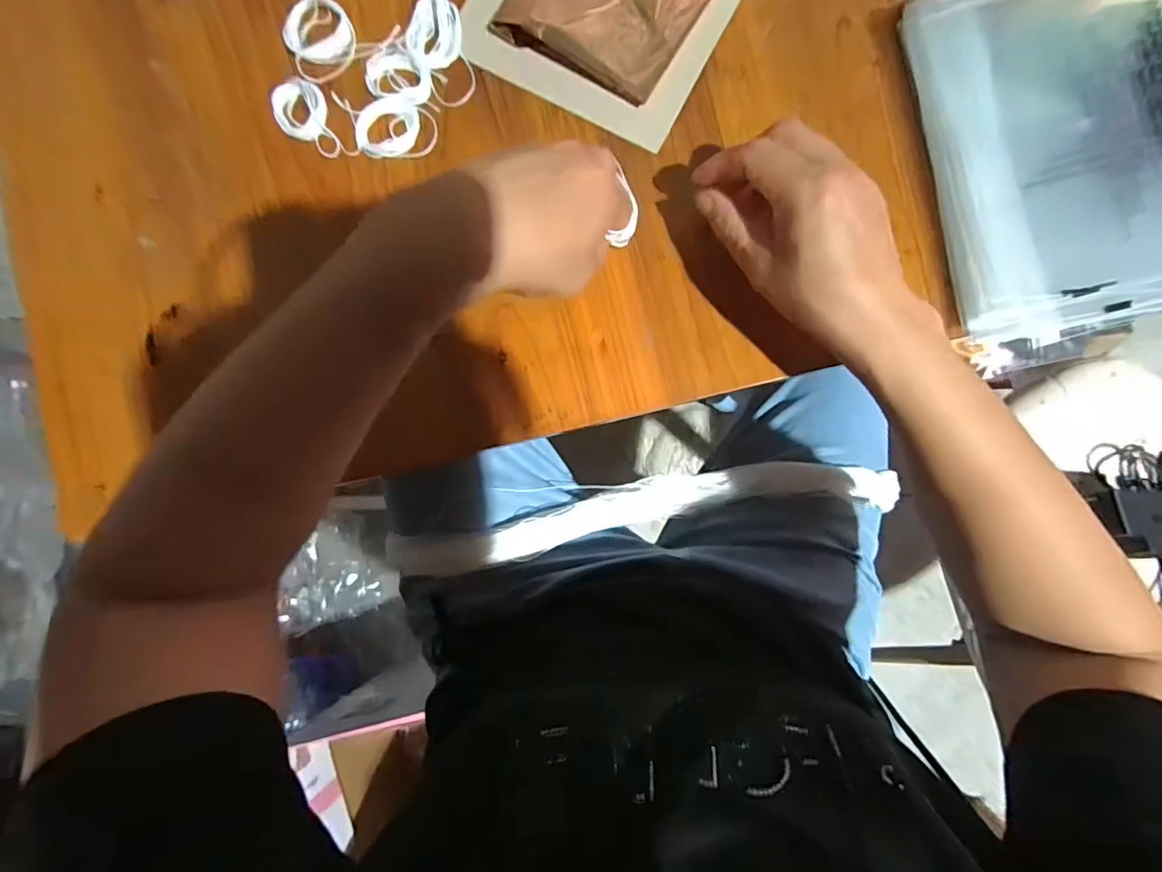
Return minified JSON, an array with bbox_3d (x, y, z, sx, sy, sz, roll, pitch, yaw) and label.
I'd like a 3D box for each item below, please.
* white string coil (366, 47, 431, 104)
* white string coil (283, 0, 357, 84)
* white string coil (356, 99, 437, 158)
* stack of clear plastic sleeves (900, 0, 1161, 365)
[{"bbox_3d":[-0.121,-0.238,0.343,0.042,0.004,0.034,6,86,5],"label":"white string coil"},{"bbox_3d":[-0.174,-0.266,0.347,0.042,0.009,0.057,-23,84,3],"label":"white string coil"},{"bbox_3d":[-0.122,-0.203,0.345,0.051,0.004,0.035,2,98,-3],"label":"white string coil"},{"bbox_3d":[0.316,-0.172,0.300,0.211,0.030,0.227,-11,84,4],"label":"stack of clear plastic sleeves"}]

